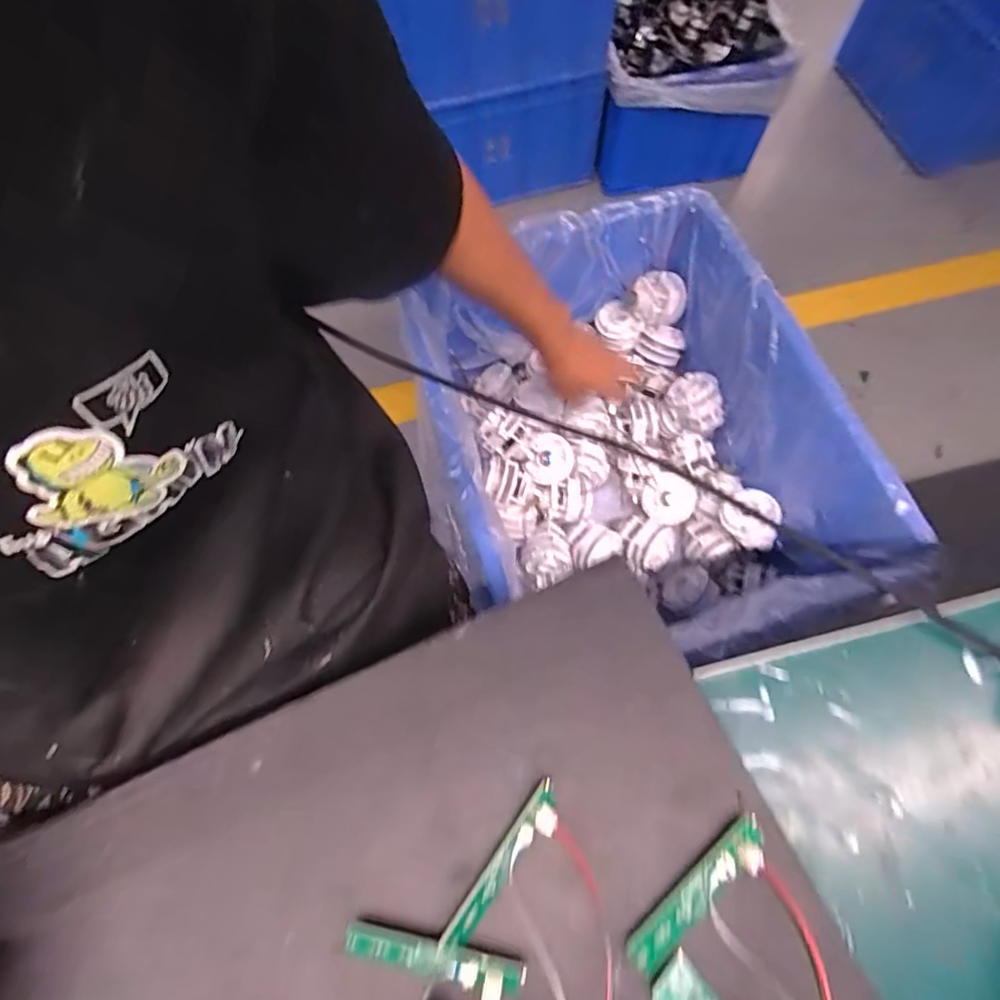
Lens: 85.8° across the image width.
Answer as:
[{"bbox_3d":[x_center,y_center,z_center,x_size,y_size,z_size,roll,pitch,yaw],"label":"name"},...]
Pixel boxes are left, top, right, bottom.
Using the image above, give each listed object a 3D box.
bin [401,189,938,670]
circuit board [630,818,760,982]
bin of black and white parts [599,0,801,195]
[{"bbox_3d":[0.164,-0.075,0.685,0.355,0.259,0.489,-19,69,-4],"label":"bin"},{"bbox_3d":[0.094,0.185,0.251,0.084,0.006,0.016,-38,72,-12],"label":"circuit board"},{"bbox_3d":[0.424,-0.966,1.219,0.348,0.325,0.404,8,70,6],"label":"bin of black and white parts"}]

